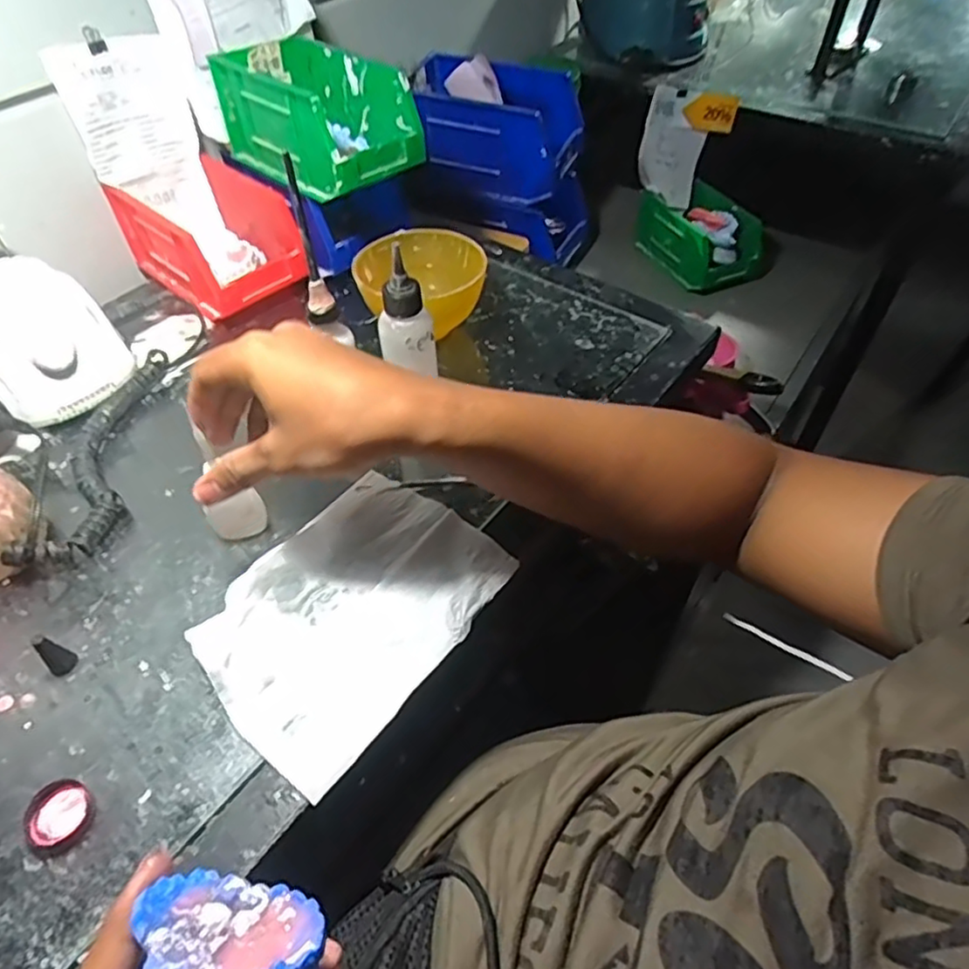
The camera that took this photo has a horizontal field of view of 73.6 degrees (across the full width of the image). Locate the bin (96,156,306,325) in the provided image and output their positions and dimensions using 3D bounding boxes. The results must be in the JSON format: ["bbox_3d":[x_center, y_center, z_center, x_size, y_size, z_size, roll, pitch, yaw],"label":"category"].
[{"bbox_3d":[-0.252,-0.231,0.616,0.108,0.083,0.179,-37,58,-27],"label":"bin"}]

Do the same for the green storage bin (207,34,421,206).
[{"bbox_3d":[-0.149,-0.328,0.581,0.173,0.078,0.099,33,57,26],"label":"green storage bin"}]

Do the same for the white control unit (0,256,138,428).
[{"bbox_3d":[-0.363,-0.119,0.522,0.137,0.067,0.101,32,57,26],"label":"white control unit"}]

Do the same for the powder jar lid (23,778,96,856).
[{"bbox_3d":[-0.216,0.168,0.329,0.029,0.009,0.032,-34,57,-25],"label":"powder jar lid"}]

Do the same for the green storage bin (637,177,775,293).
[{"bbox_3d":[0.318,-0.361,0.947,0.111,0.091,0.180,-23,53,-18],"label":"green storage bin"}]

